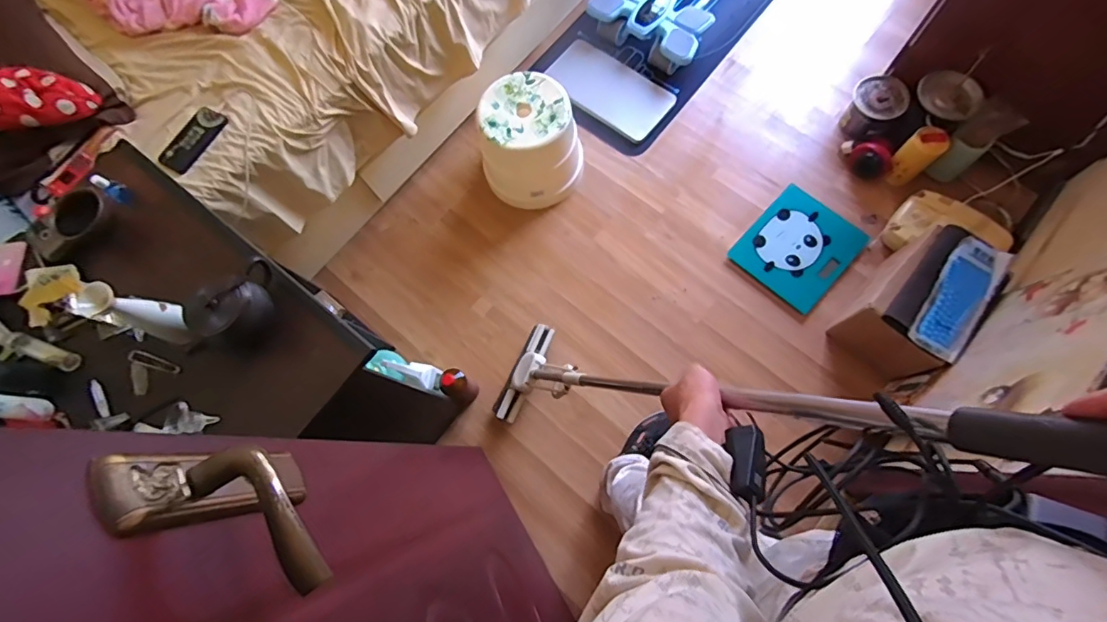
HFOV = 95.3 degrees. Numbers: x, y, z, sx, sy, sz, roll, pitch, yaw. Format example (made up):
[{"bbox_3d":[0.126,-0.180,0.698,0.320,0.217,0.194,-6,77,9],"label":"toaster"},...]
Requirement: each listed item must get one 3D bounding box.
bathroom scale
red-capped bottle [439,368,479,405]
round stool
[{"bbox_3d":[0.638,-0.167,1.314,0.247,0.031,0.263,42,82,16],"label":"bathroom scale"},{"bbox_3d":[-0.221,0.175,1.179,0.065,0.135,0.062,-2,73,6],"label":"red-capped bottle"},{"bbox_3d":[-0.058,-0.432,1.325,0.245,0.232,0.229,-2,73,6],"label":"round stool"}]

